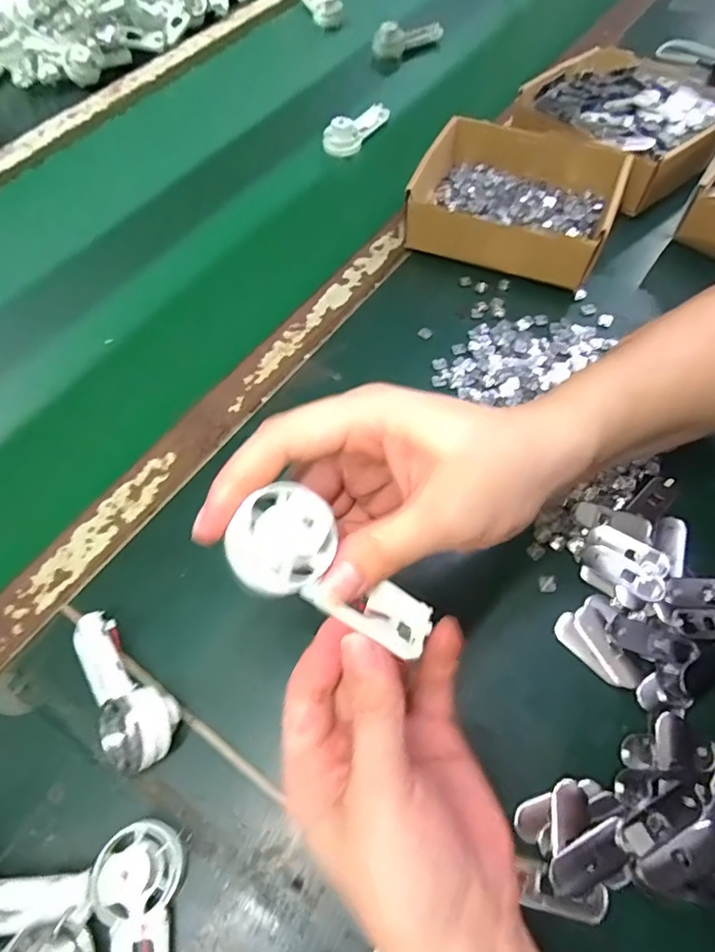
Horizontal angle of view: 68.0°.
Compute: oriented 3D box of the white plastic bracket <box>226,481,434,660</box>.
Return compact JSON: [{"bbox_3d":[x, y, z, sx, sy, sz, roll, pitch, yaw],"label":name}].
[{"bbox_3d":[-0.007,0.040,0.210,0.091,0.013,0.040,38,64,-21],"label":"white plastic bracket"}]

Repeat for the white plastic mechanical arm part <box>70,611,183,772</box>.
[{"bbox_3d":[-0.136,0.120,0.298,0.038,0.038,0.094,-40,67,-17],"label":"white plastic mechanical arm part"}]

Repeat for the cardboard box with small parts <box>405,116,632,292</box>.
[{"bbox_3d":[0.141,-0.249,0.480,0.170,0.053,0.140,18,64,12],"label":"cardboard box with small parts"}]

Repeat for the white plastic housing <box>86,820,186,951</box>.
[{"bbox_3d":[-0.103,0.218,0.247,0.038,0.031,0.093,-11,62,-4],"label":"white plastic housing"}]

